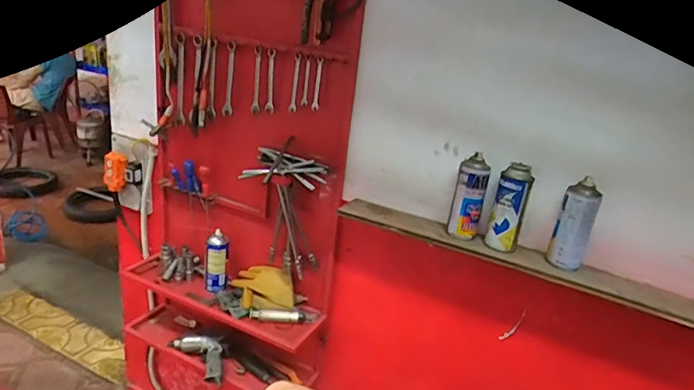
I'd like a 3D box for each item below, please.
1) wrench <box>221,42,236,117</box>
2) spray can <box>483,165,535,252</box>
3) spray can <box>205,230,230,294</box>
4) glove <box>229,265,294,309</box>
[{"bbox_3d":[-0.296,-0.289,1.229,0.028,0.181,0.014,21,25,32],"label":"wrench"},{"bbox_3d":[0.329,0.028,1.001,0.061,0.177,0.055,15,23,19],"label":"spray can"},{"bbox_3d":[-0.363,0.185,1.375,0.064,0.155,0.064,1,22,-14],"label":"spray can"},{"bbox_3d":[-0.240,0.251,1.333,0.207,0.112,0.075,18,24,27],"label":"glove"}]

